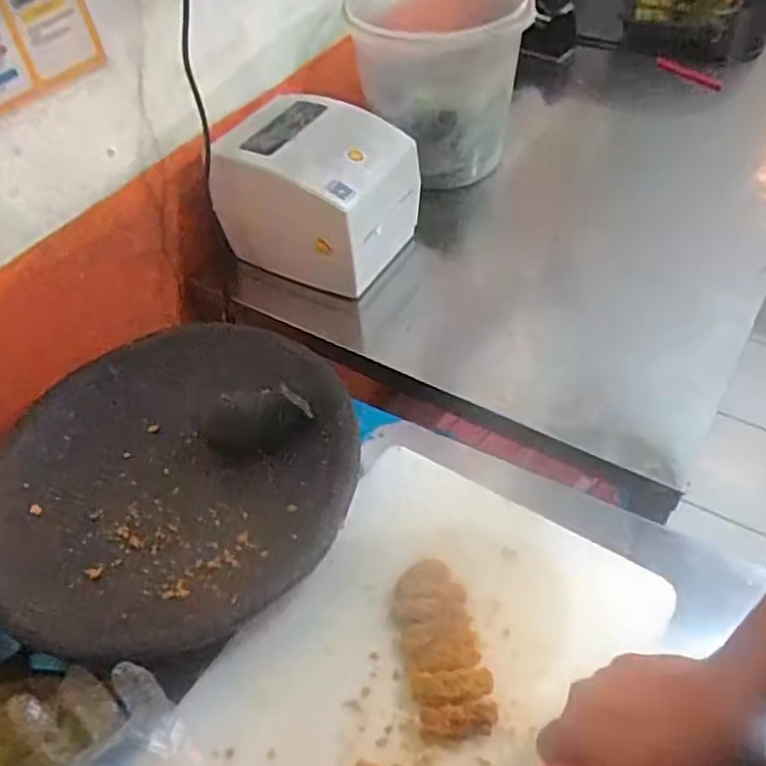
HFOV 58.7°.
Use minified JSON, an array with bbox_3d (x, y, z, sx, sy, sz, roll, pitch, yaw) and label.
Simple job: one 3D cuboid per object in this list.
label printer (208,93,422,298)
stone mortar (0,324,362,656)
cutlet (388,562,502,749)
[{"bbox_3d":[-0.081,-0.235,0.852,0.197,0.171,0.170,19,53,20],"label":"label printer"},{"bbox_3d":[-0.201,0.085,0.627,0.332,0.067,0.319,9,48,13],"label":"stone mortar"},{"bbox_3d":[0.046,0.210,0.549,0.061,0.019,0.140,-12,47,-6],"label":"cutlet"}]

